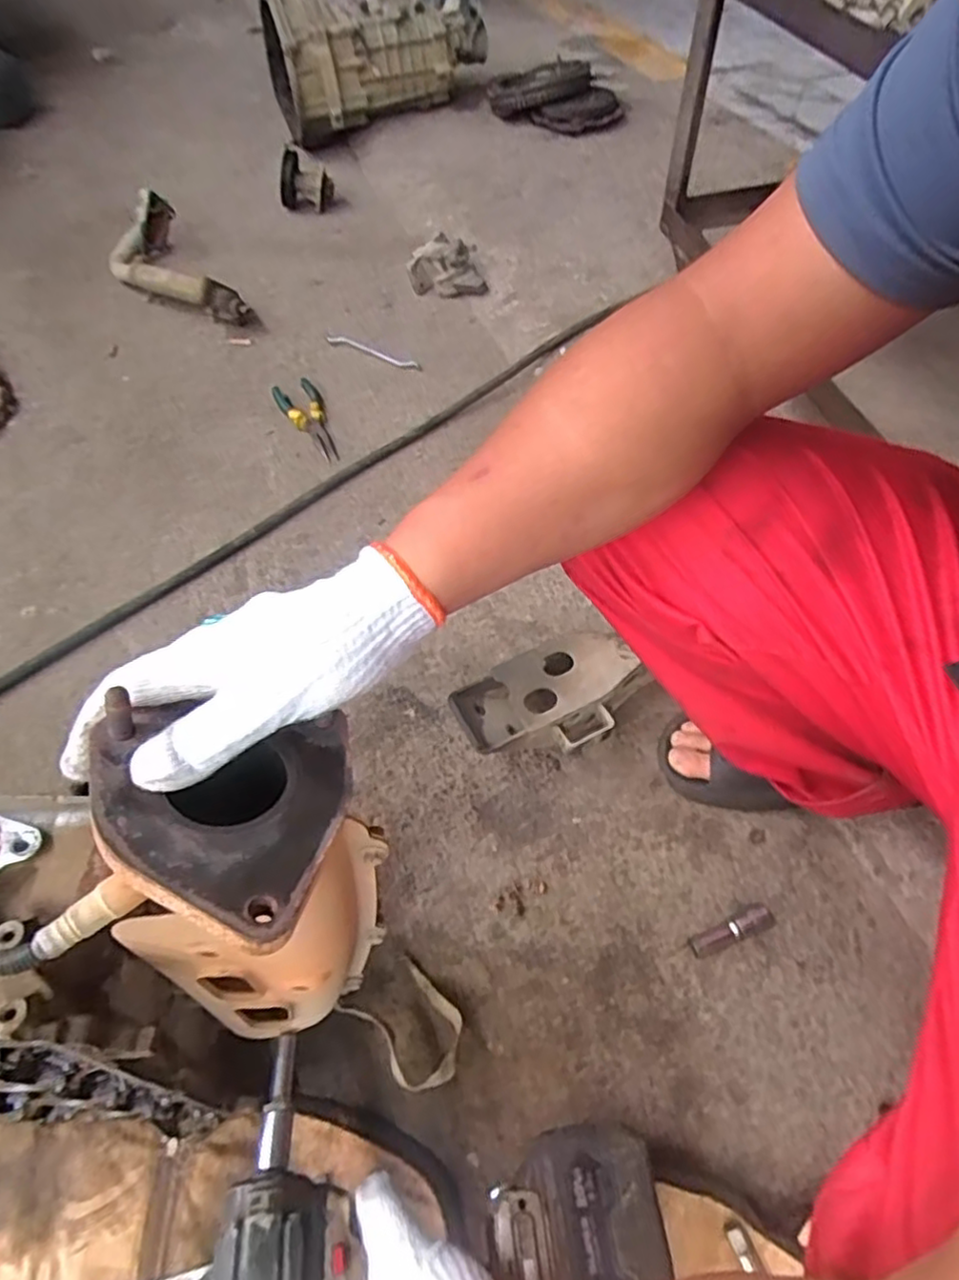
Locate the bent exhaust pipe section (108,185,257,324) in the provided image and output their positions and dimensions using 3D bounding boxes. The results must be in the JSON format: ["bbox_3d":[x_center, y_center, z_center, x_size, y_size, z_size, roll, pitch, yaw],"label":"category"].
[{"bbox_3d":[-0.599,-0.716,1.278,0.161,0.106,0.434,-29,59,-17],"label":"bent exhaust pipe section"}]

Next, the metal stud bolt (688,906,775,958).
[{"bbox_3d":[0.236,0.268,0.620,0.085,0.018,0.021,-17,57,-11],"label":"metal stud bolt"}]

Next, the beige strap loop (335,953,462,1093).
[{"bbox_3d":[-0.057,0.321,0.559,0.102,0.060,0.069,39,64,24],"label":"beige strap loop"}]

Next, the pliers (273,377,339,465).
[{"bbox_3d":[-0.270,-0.354,1.056,0.067,0.018,0.226,-23,57,-14],"label":"pliers"}]

